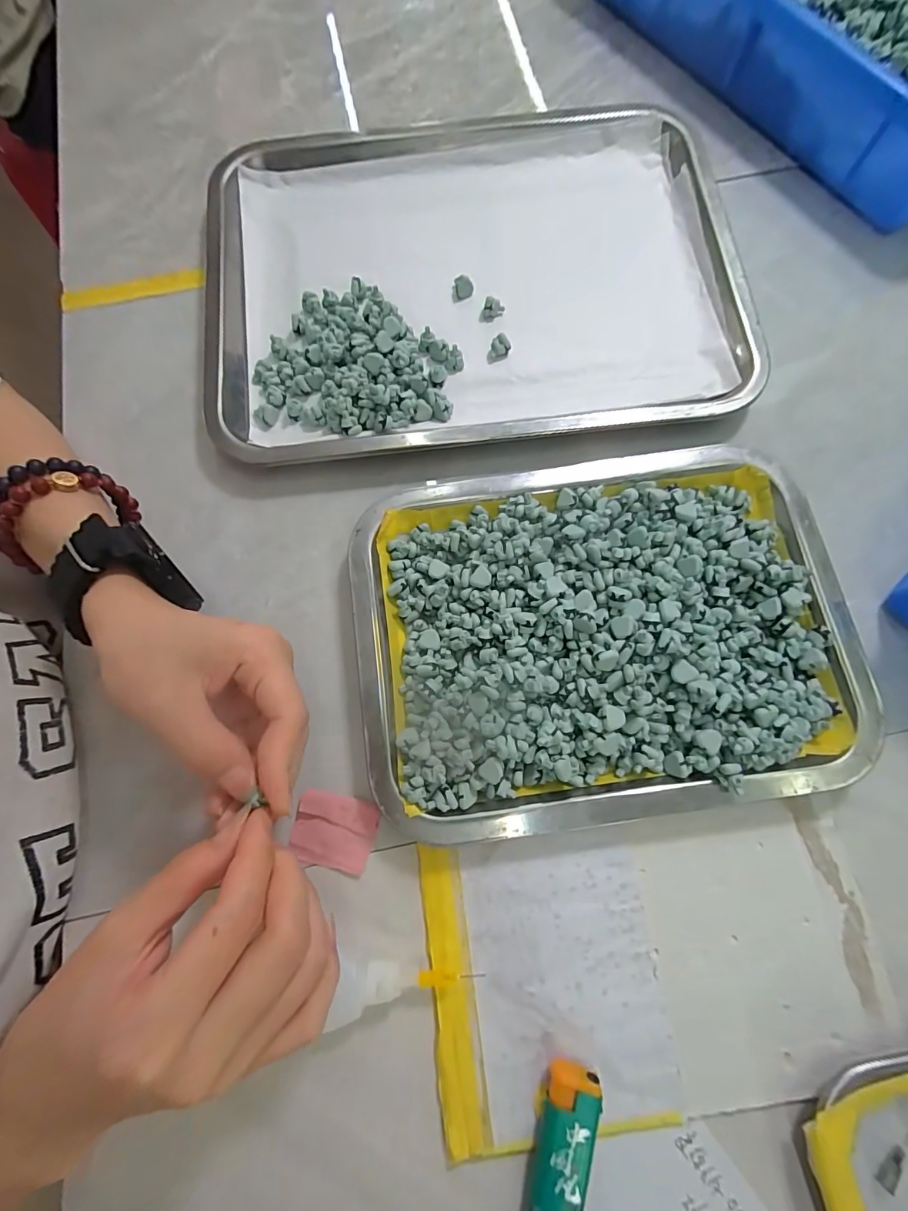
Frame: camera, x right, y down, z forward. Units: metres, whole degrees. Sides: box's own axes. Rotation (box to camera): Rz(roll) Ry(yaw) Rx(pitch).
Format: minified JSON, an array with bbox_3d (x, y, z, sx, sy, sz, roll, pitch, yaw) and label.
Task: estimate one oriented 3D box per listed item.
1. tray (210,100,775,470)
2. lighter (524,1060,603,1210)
[{"bbox_3d":[0.009,-0.225,0.319,0.353,0.024,0.266,-6,76,-1],"label":"tray"},{"bbox_3d":[0.046,0.243,0.197,0.023,0.015,0.078,13,76,4],"label":"lighter"}]

